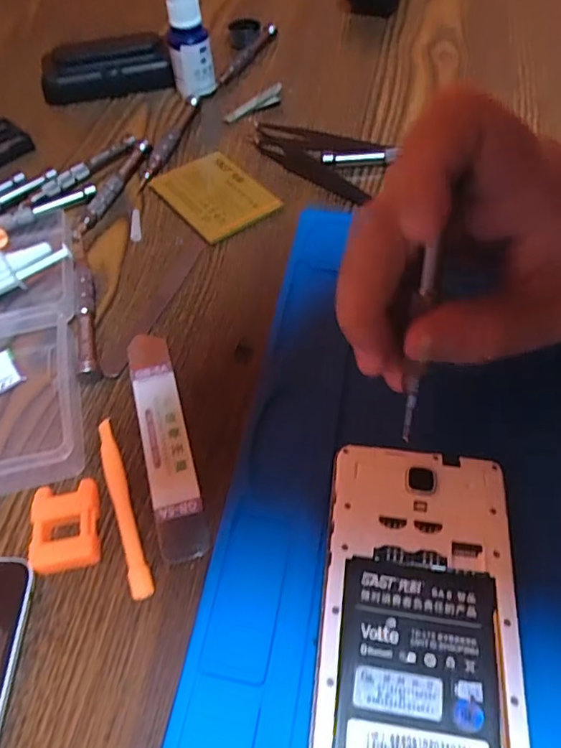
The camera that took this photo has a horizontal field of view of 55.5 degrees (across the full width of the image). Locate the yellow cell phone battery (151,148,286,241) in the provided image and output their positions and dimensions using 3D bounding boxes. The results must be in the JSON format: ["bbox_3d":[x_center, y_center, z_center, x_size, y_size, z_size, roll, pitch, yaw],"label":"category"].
[{"bbox_3d":[-0.042,-0.116,0.343,0.055,0.006,0.073,-34,61,-19],"label":"yellow cell phone battery"}]

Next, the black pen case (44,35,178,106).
[{"bbox_3d":[-0.134,-0.235,0.411,0.097,0.032,0.025,-12,56,-6],"label":"black pen case"}]

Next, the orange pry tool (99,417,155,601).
[{"bbox_3d":[-0.068,0.055,0.228,0.009,0.006,0.082,-20,58,-11],"label":"orange pry tool"}]

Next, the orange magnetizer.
[{"bbox_3d":[-0.088,0.063,0.220,0.026,0.013,0.035,-12,56,-6],"label":"orange magnetizer"}]

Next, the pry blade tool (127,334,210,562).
[{"bbox_3d":[-0.054,0.027,0.247,0.021,0.004,0.116,-15,57,-8],"label":"pry blade tool"}]

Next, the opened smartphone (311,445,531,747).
[{"bbox_3d":[0.050,0.091,0.193,0.069,0.005,0.135,6,56,6],"label":"opened smartphone"}]

